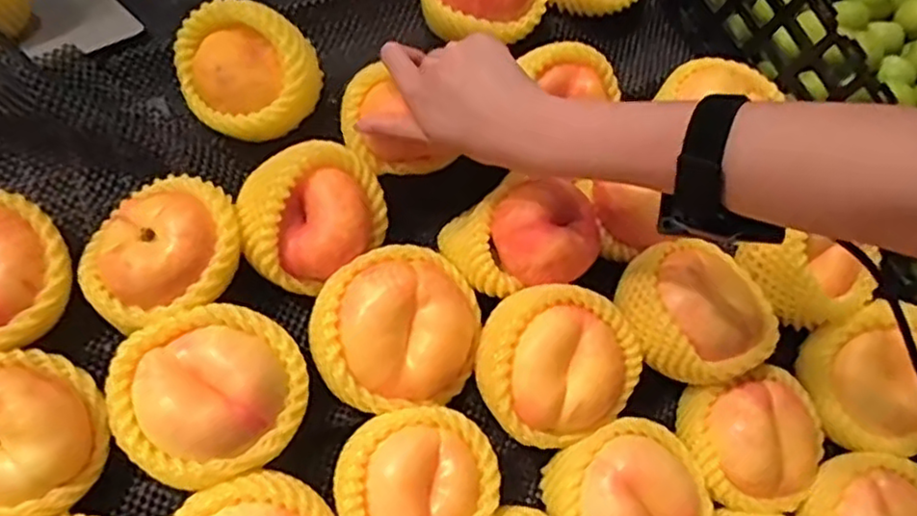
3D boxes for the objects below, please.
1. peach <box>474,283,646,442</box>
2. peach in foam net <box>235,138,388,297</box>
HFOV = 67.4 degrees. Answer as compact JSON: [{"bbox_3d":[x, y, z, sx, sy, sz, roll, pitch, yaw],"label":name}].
[{"bbox_3d":[0.065,0.071,0.459,0.105,0.075,0.080,4,44,12],"label":"peach"},{"bbox_3d":[-0.098,-0.029,0.461,0.094,0.073,0.062,-13,44,-7],"label":"peach in foam net"}]

